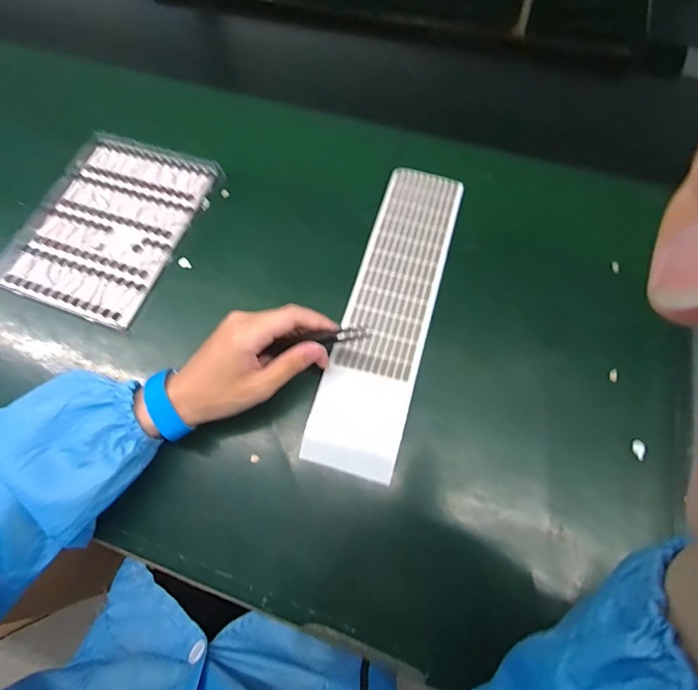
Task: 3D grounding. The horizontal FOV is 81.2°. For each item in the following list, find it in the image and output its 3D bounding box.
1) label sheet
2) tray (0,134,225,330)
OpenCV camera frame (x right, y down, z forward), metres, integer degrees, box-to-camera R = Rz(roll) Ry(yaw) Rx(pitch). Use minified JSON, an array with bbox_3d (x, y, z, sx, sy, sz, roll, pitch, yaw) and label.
[{"bbox_3d":[0.041,-0.040,0.395,0.079,0.010,0.322,16,70,7],"label":"label sheet"},{"bbox_3d":[-0.257,-0.132,0.441,0.166,0.012,0.210,19,72,9],"label":"tray"}]

